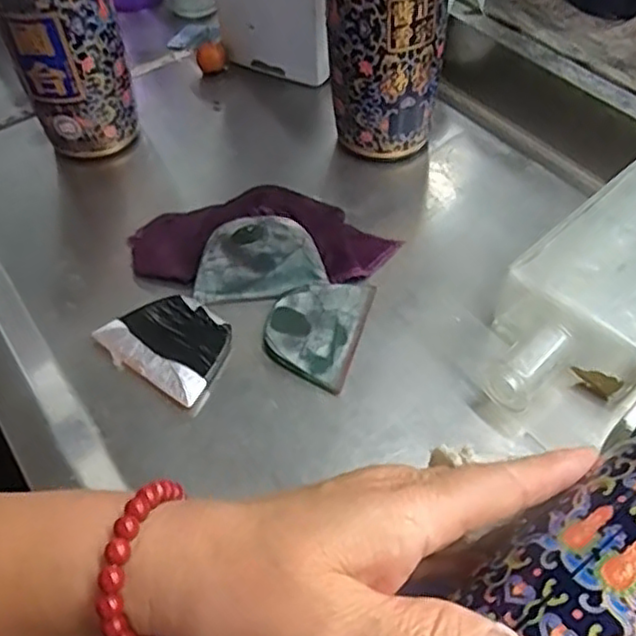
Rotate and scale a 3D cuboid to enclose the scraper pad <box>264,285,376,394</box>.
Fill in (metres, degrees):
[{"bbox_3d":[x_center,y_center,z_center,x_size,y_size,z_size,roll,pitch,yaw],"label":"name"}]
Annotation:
[{"bbox_3d":[-0.002,0.005,0.429,0.057,0.010,0.081,12,56,14],"label":"scraper pad"}]

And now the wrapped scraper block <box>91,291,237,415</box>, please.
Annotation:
[{"bbox_3d":[-0.092,0.015,0.427,0.084,0.011,0.059,25,57,24],"label":"wrapped scraper block"}]

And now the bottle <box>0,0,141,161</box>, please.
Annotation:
[{"bbox_3d":[-0.192,-0.212,0.516,0.082,0.189,0.081,-23,54,-11],"label":"bottle"}]

